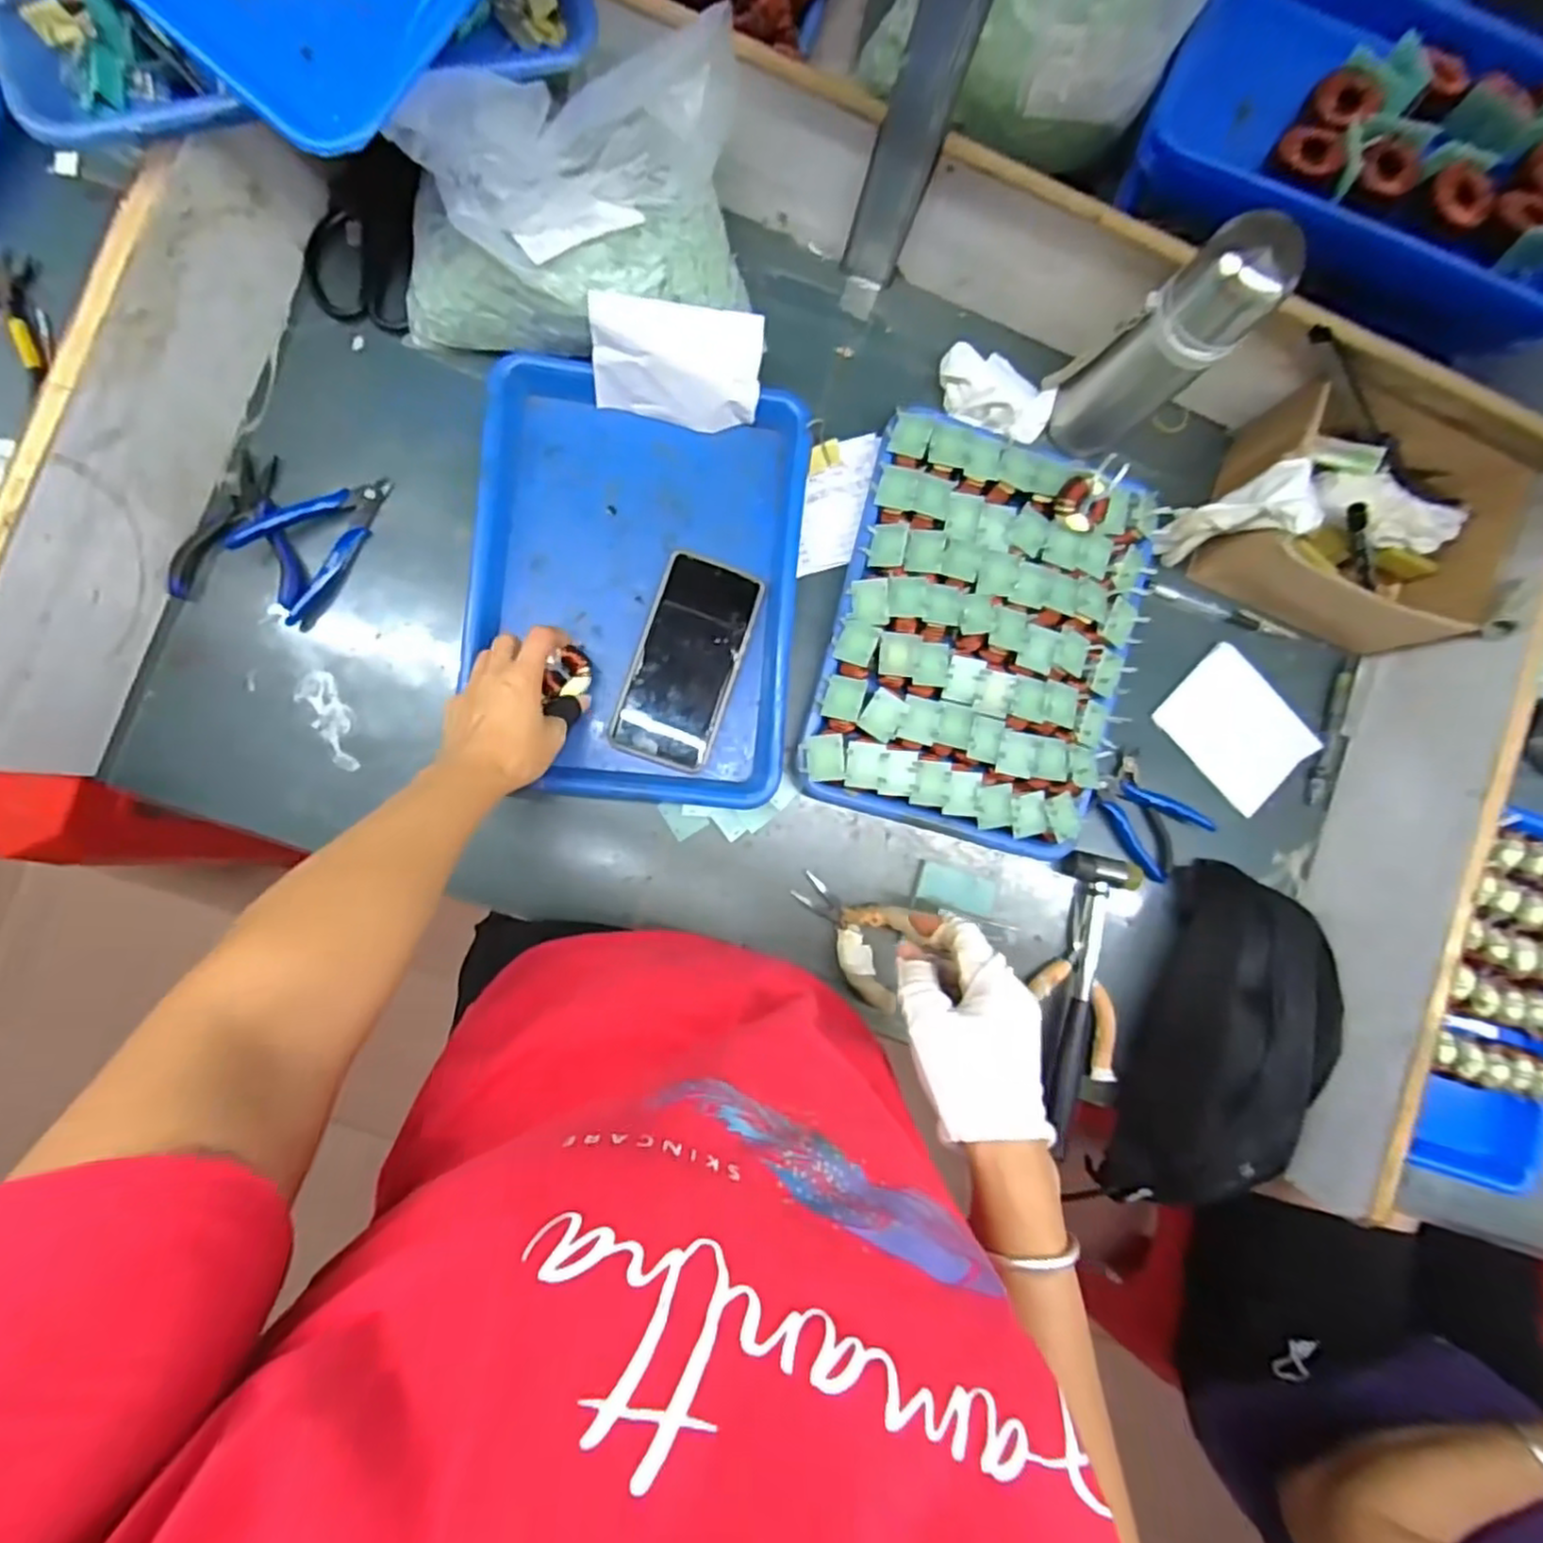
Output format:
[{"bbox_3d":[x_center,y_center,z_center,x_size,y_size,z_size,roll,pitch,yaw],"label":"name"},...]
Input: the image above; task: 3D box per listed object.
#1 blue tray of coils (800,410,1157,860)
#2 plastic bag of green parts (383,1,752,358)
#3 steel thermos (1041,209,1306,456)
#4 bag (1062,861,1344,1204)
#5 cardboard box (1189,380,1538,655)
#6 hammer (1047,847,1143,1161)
[{"bbox_3d":[0.180,-0.108,0.569,0.249,0.042,0.317,16,87,-6],"label":"blue tray of coils"},{"bbox_3d":[-0.140,-0.371,0.489,0.259,0.141,0.119,-21,92,-7],"label":"plastic bag of green parts"},{"bbox_3d":[0.284,-0.306,0.517,0.067,0.188,0.064,-14,91,-7],"label":"steel thermos"},{"bbox_3d":[0.375,0.231,0.566,0.127,0.076,0.282,19,87,-6],"label":"bag"},{"bbox_3d":[0.482,-0.210,0.591,0.230,0.095,0.156,19,87,-6],"label":"cardboard box"},{"bbox_3d":[0.266,0.191,0.590,0.067,0.025,0.239,6,88,-7],"label":"hammer"}]

